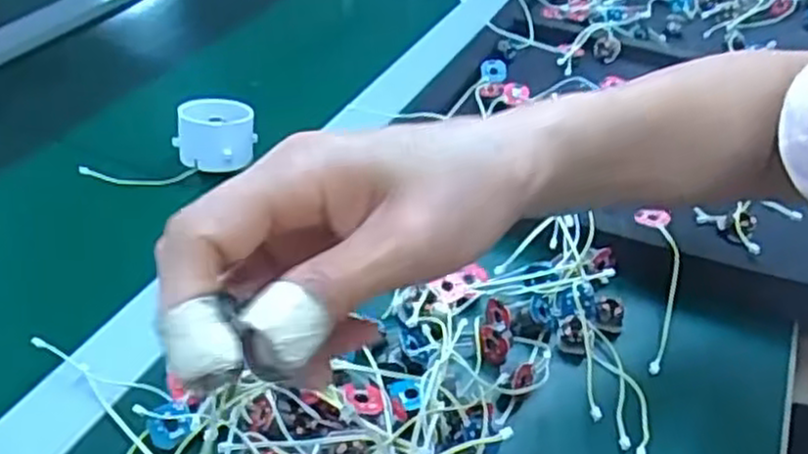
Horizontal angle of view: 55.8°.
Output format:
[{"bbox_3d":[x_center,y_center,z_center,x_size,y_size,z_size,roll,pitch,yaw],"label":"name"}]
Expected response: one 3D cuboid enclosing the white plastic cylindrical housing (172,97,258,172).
[{"bbox_3d":[-0.129,-0.065,0.531,0.054,0.037,0.056,8,28,-4],"label":"white plastic cylindrical housing"}]

